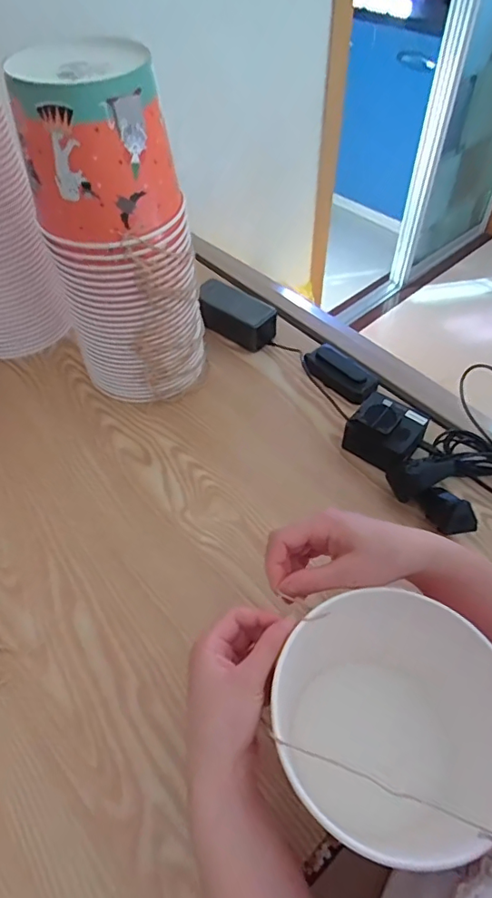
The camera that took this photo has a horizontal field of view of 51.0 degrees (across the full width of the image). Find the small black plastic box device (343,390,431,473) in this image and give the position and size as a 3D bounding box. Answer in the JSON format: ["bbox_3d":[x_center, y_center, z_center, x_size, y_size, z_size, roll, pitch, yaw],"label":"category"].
[{"bbox_3d":[0.167,-0.019,0.621,0.078,0.060,0.077,32,59,23],"label":"small black plastic box device"}]

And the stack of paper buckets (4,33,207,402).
[{"bbox_3d":[-0.136,-0.218,0.581,0.150,0.361,0.128,-5,51,-3],"label":"stack of paper buckets"}]

